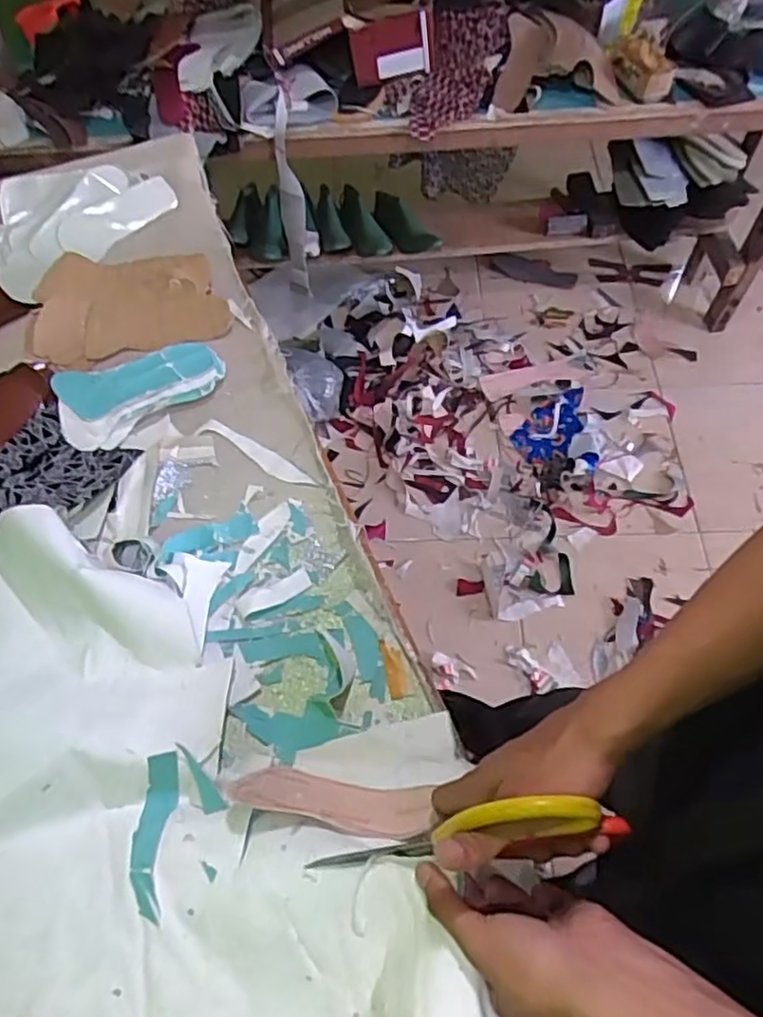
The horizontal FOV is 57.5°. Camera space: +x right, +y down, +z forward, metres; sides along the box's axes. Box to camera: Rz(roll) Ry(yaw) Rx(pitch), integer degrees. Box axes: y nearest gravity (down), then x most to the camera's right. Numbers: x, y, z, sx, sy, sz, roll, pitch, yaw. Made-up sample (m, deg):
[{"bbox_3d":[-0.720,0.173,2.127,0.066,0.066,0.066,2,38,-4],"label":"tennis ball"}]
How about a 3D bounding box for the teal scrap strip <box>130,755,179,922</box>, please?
[{"bbox_3d":[-0.176,0.246,0.526,0.029,0.033,0.110,1,60,4],"label":"teal scrap strip"}]

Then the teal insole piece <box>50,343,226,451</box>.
[{"bbox_3d":[-0.254,-0.126,0.738,0.173,0.034,0.082,-22,61,-10],"label":"teal insole piece"}]

